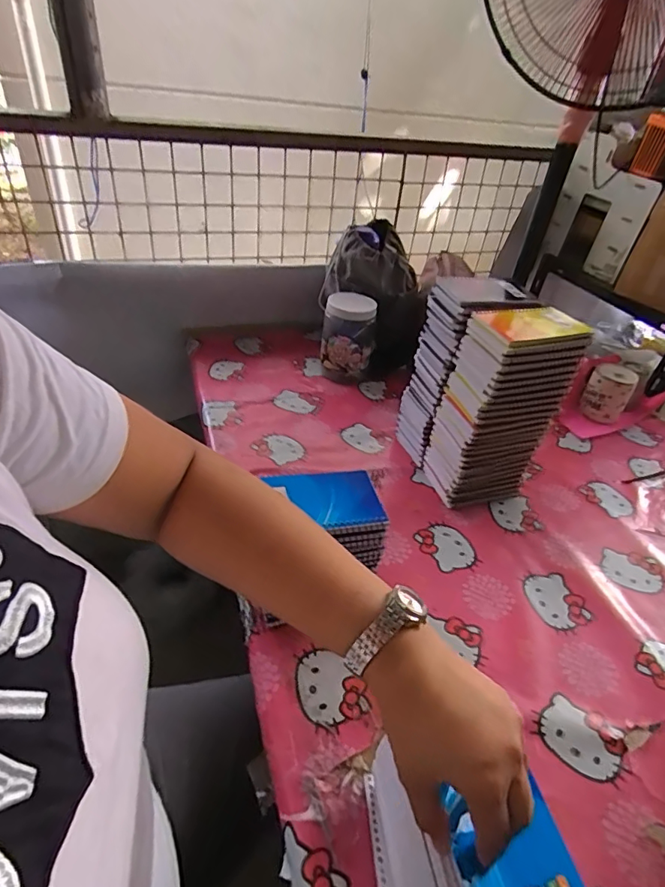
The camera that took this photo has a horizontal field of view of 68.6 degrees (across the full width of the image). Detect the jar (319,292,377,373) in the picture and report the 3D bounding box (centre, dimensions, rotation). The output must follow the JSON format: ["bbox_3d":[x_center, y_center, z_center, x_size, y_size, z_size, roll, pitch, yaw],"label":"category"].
[{"bbox_3d":[0.029,-0.209,0.980,0.098,0.155,0.100,5,38,-4],"label":"jar"}]

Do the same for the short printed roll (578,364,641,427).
[{"bbox_3d":[0.542,-0.097,0.965,0.078,0.104,0.063,27,42,24],"label":"short printed roll"}]

